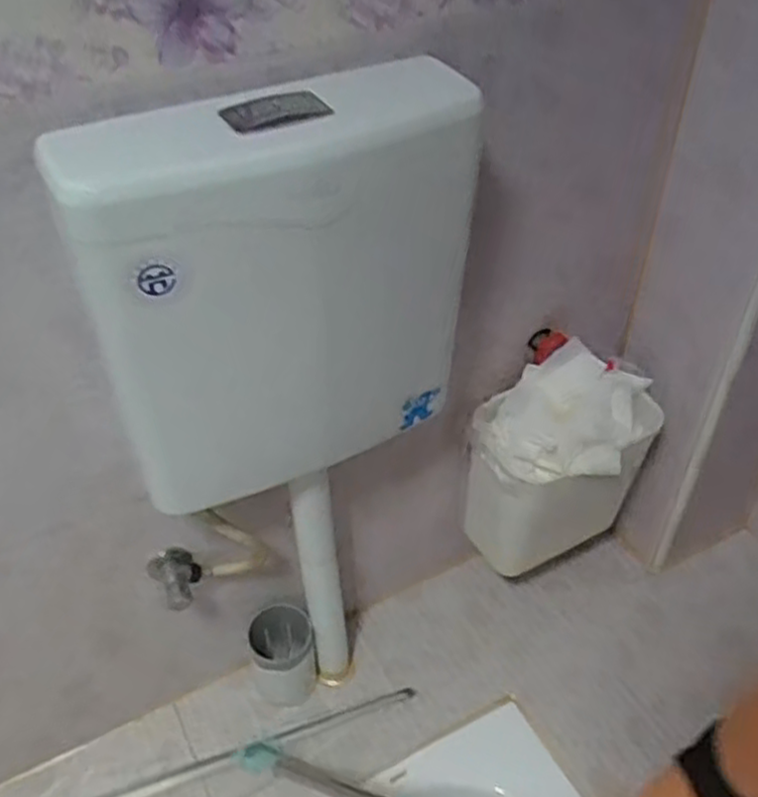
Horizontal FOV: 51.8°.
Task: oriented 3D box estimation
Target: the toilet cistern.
[{"bbox_3d":[-0.080,-0.087,0.760,0.377,0.398,0.116,-29,53,-26],"label":"toilet cistern"}]

